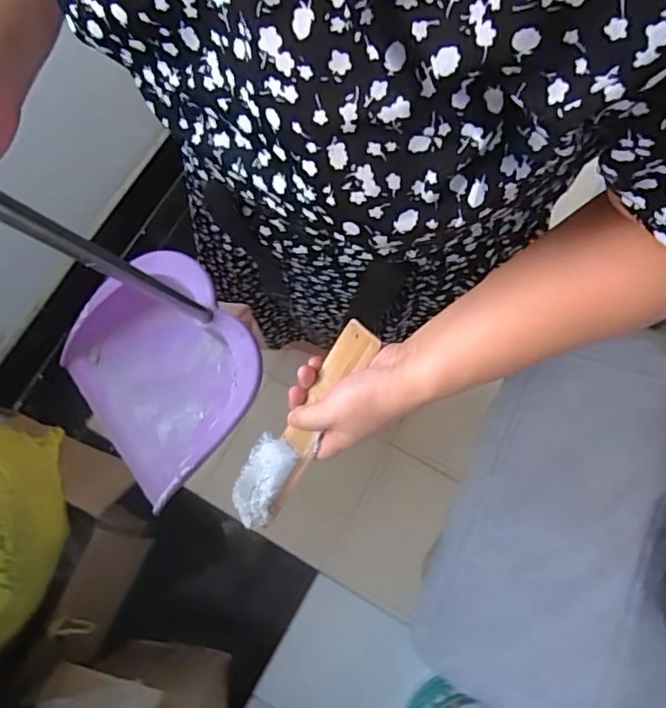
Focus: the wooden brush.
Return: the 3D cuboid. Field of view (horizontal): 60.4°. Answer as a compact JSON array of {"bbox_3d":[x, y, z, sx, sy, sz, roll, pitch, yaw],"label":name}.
[{"bbox_3d":[-0.030,0.062,0.476,0.047,0.018,0.207,34,108,8],"label":"wooden brush"}]

